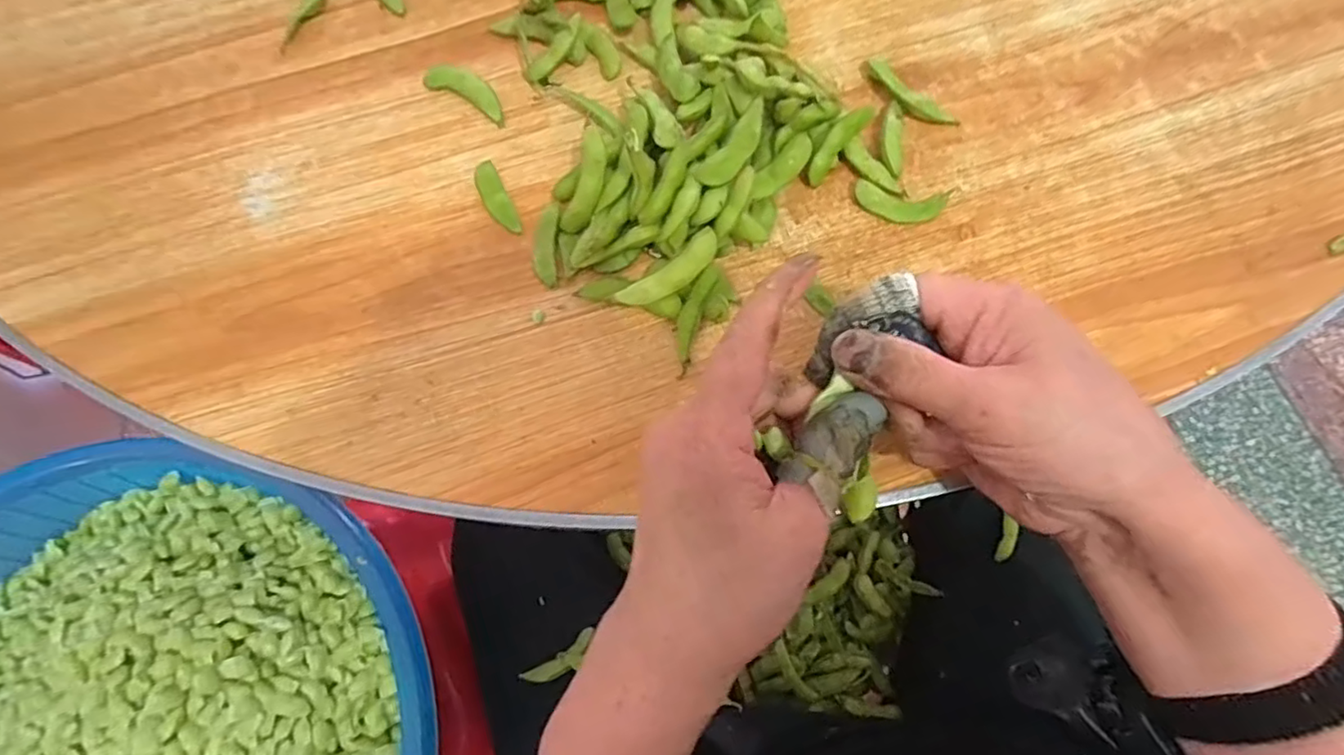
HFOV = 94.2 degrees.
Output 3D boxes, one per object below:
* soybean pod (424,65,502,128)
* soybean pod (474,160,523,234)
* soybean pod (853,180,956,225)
[{"bbox_3d":[-0.113,-0.158,0.343,0.053,0.008,0.016,32,78,10],"label":"soybean pod"},{"bbox_3d":[-0.091,-0.092,0.323,0.013,0.006,0.043,-26,75,-5],"label":"soybean pod"},{"bbox_3d":[0.115,-0.088,0.314,0.046,0.008,0.018,10,75,5],"label":"soybean pod"}]

